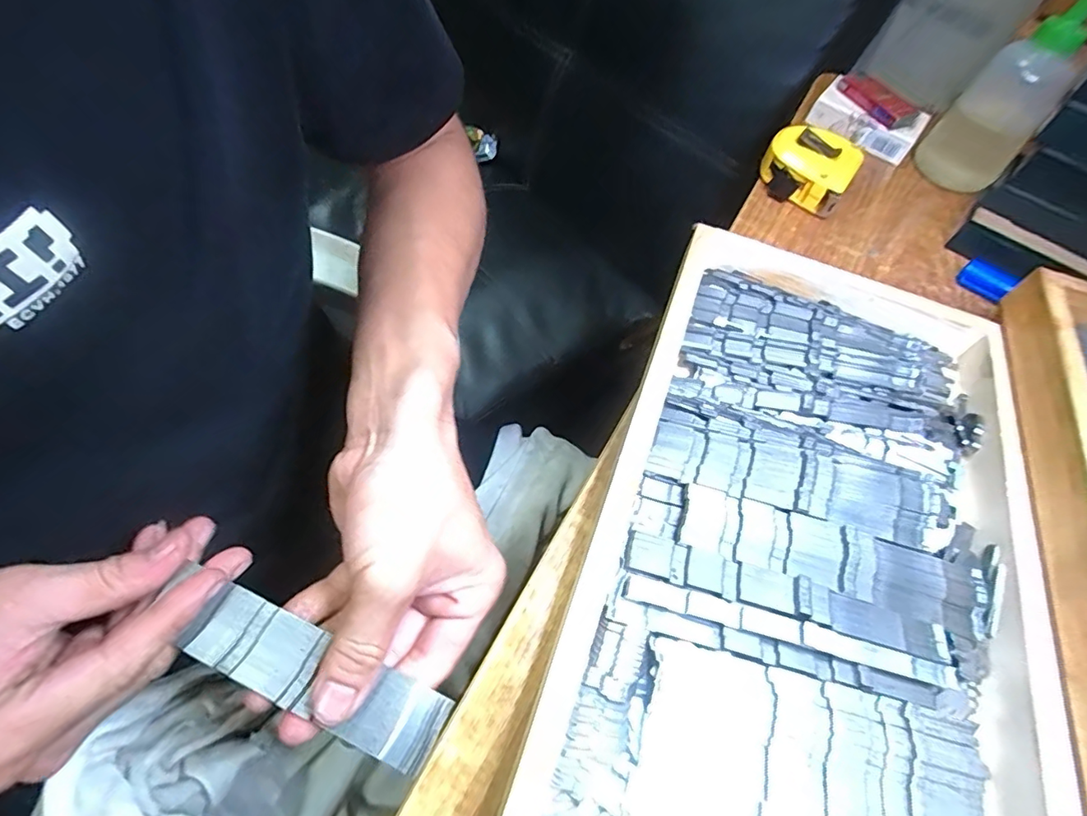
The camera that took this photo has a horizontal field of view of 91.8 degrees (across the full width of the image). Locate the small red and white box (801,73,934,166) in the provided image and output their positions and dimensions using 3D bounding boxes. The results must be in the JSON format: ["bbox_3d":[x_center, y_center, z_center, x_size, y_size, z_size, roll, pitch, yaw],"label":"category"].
[{"bbox_3d":[0.287,-0.259,0.461,0.089,0.033,0.055,35,63,16],"label":"small red and white box"}]

